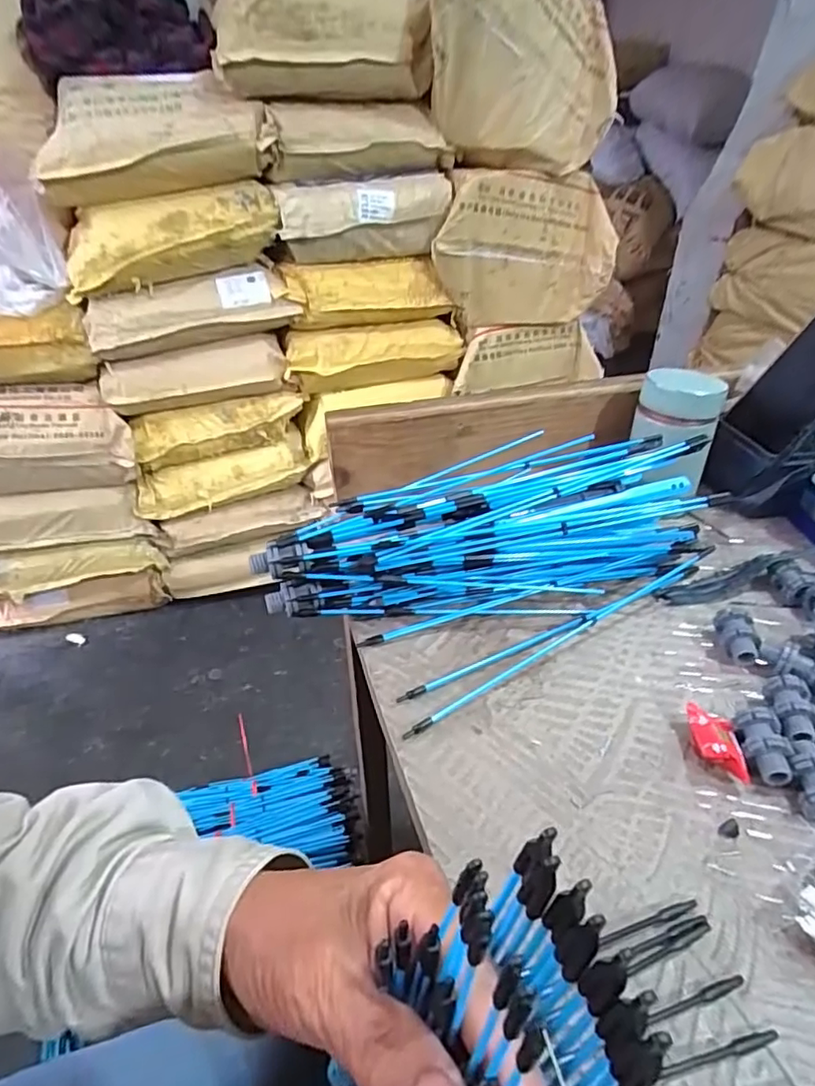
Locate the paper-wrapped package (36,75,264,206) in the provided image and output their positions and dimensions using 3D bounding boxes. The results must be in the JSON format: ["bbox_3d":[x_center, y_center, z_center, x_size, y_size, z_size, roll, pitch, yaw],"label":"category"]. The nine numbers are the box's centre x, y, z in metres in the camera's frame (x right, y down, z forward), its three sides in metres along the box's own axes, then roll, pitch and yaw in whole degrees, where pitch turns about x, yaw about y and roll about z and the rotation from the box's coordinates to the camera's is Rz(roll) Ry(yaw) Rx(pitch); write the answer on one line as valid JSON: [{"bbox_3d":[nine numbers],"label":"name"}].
[{"bbox_3d":[-0.484,-0.770,1.130,0.394,0.187,0.212,-5,35,-6],"label":"paper-wrapped package"}]

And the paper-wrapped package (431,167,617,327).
[{"bbox_3d":[0.255,-0.645,1.315,0.408,0.291,0.092,-8,36,-11],"label":"paper-wrapped package"}]

